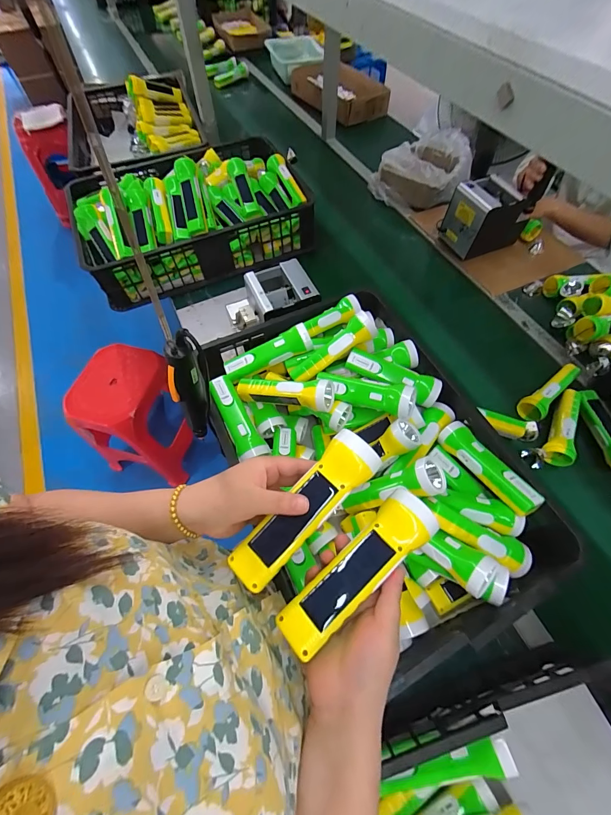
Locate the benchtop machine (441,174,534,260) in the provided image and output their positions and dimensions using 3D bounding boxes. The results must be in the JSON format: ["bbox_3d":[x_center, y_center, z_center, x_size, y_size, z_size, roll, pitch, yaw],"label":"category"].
[{"bbox_3d":[0.502,-0.533,0.937,0.182,0.155,0.143,-26,61,-14],"label":"benchtop machine"}]

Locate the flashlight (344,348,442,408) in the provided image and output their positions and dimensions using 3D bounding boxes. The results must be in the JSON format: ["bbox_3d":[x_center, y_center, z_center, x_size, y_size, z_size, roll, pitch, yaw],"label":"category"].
[{"bbox_3d":[0.159,-0.058,0.606,0.171,0.047,0.052,22,61,14],"label":"flashlight"}]

